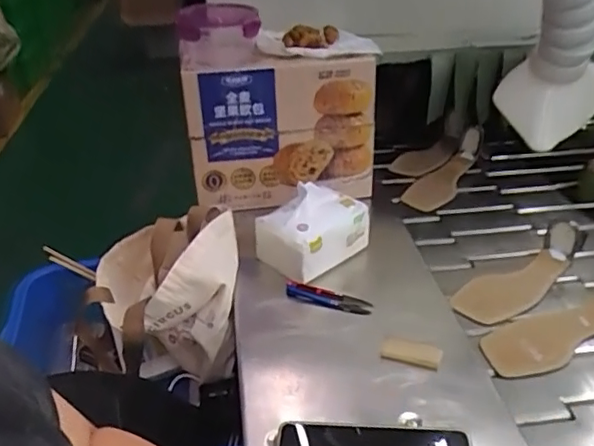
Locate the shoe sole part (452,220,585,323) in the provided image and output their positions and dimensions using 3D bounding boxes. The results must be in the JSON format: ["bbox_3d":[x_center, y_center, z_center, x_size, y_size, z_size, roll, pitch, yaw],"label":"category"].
[{"bbox_3d":[0.303,0.053,0.777,0.081,0.053,0.246,27,40,37],"label":"shoe sole part"}]

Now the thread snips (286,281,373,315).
[{"bbox_3d":[0.037,0.090,0.683,0.106,0.015,0.020,15,34,23],"label":"thread snips"}]

